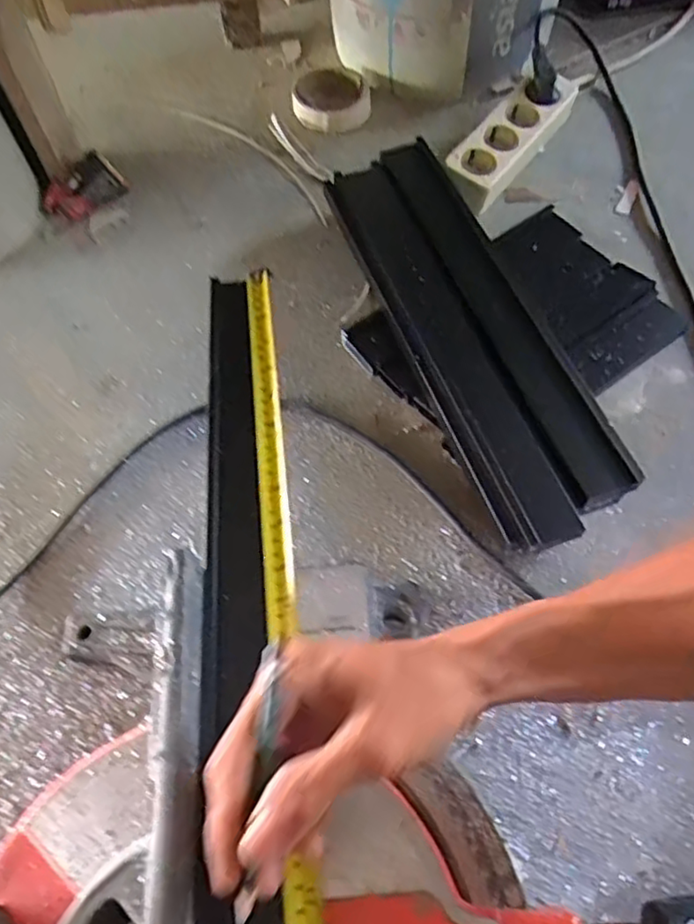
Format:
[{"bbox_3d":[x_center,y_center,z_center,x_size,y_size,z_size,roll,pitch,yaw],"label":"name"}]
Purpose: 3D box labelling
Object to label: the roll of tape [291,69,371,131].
[{"bbox_3d":[-0.015,-0.432,0.774,0.087,0.028,0.084,-1,61,2],"label":"roll of tape"}]

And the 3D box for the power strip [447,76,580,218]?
[{"bbox_3d":[0.175,-0.350,0.697,0.064,0.034,0.217,29,66,17],"label":"power strip"}]

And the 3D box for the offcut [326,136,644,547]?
[{"bbox_3d":[0.099,-0.132,0.565,0.112,0.027,0.426,-19,62,-8],"label":"offcut"}]

